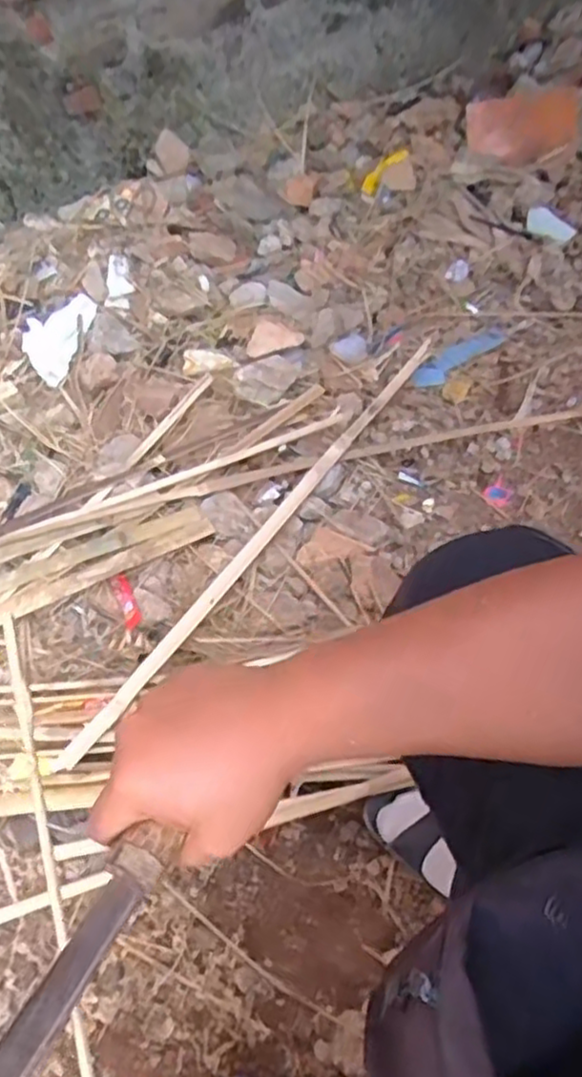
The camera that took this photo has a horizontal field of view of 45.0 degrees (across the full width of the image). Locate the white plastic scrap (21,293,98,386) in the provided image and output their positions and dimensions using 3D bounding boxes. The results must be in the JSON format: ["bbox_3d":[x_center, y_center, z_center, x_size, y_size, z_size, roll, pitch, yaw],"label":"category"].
[{"bbox_3d":[-0.388,-0.339,1.158,0.096,0.022,0.192,9,57,8],"label":"white plastic scrap"}]

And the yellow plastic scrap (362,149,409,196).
[{"bbox_3d":[0.183,-0.721,1.374,0.049,0.014,0.117,39,85,24],"label":"yellow plastic scrap"}]

